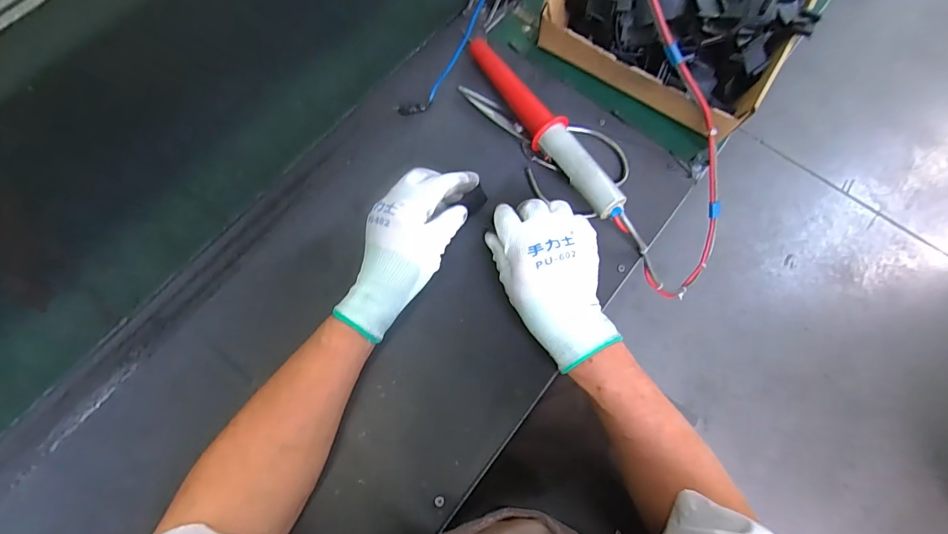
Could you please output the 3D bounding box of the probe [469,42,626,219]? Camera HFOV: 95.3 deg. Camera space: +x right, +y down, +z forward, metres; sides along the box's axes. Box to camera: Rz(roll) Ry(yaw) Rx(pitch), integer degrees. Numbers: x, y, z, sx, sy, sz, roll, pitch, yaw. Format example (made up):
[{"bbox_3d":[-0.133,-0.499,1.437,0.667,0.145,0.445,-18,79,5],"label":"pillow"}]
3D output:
[{"bbox_3d":[0.072,-0.147,0.455,0.034,0.050,0.241,-28,74,-9],"label":"probe"}]

